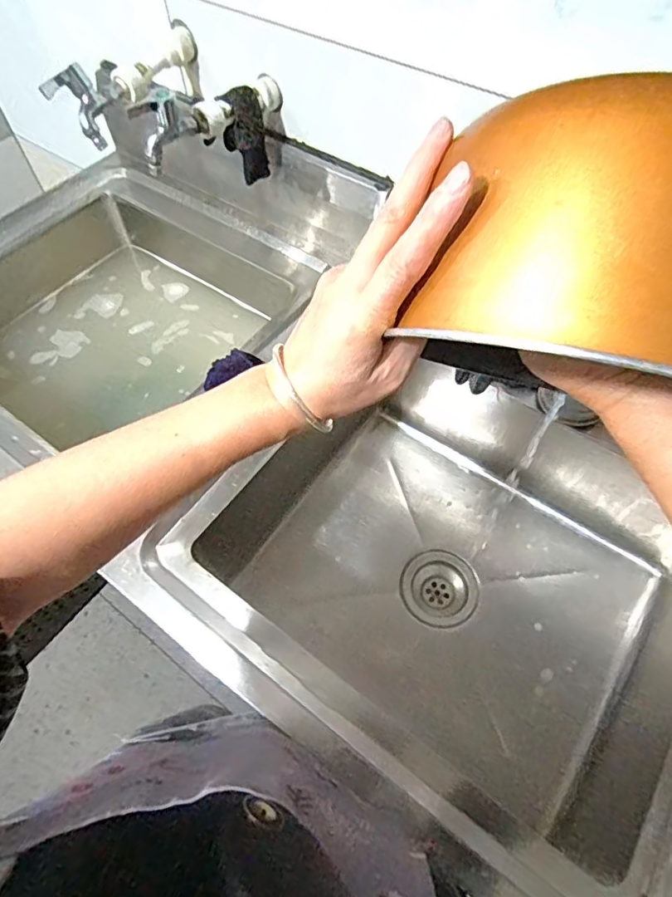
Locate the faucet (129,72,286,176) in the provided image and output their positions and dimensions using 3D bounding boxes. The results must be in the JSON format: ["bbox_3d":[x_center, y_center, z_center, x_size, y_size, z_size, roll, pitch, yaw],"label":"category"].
[{"bbox_3d":[-0.166,-0.451,0.683,0.038,0.080,0.233,36,65,21],"label":"faucet"}]

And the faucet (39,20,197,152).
[{"bbox_3d":[-0.283,-0.510,0.720,0.053,0.072,0.252,28,63,17],"label":"faucet"}]

